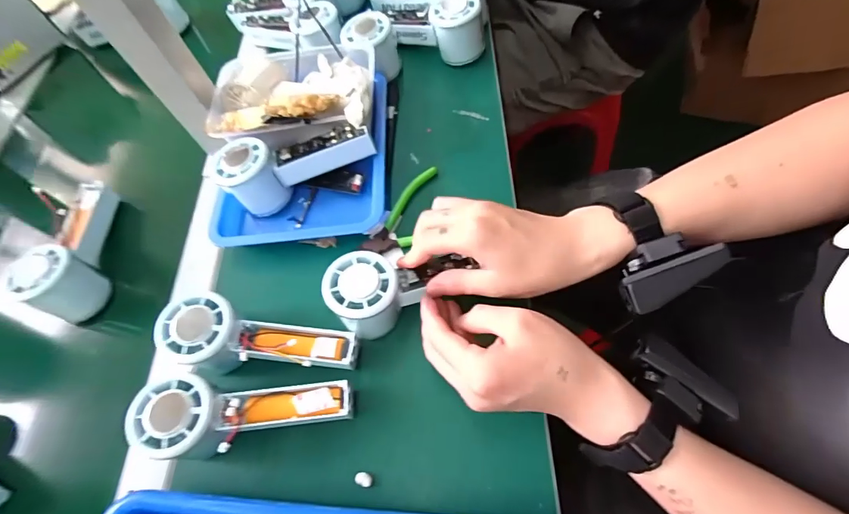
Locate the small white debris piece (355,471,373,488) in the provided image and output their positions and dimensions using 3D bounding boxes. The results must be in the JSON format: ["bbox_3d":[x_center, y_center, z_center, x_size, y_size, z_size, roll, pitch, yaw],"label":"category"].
[{"bbox_3d":[-0.046,0.167,0.317,0.013,0.004,0.009,21,68,18],"label":"small white debris piece"}]

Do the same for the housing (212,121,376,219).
[{"bbox_3d":[-0.123,-0.091,0.419,0.151,0.055,0.057,-14,63,0],"label":"housing"}]

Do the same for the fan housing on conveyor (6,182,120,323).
[{"bbox_3d":[-0.355,-0.014,0.425,0.047,0.059,0.147,-18,62,-1],"label":"fan housing on conveyor"}]

